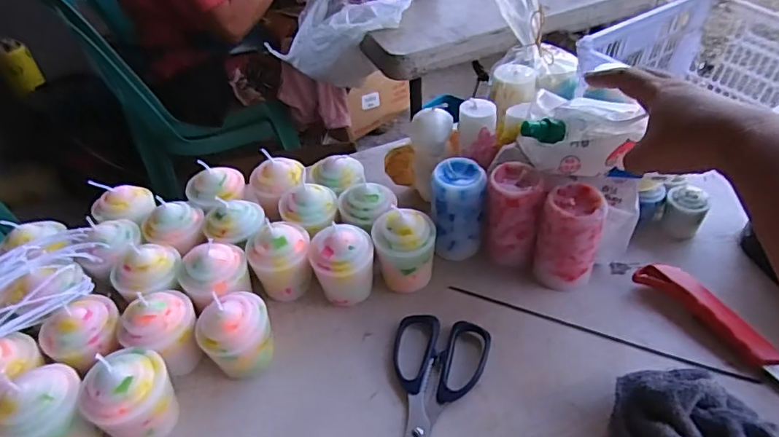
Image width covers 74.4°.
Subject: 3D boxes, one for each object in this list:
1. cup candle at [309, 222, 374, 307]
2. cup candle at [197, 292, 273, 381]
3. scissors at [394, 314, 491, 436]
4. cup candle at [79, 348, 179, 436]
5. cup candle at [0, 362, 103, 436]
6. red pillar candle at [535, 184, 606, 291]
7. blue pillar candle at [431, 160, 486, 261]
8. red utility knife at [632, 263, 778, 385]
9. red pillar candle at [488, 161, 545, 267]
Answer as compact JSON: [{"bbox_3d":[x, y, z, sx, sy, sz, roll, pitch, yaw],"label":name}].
[{"bbox_3d":[-0.042,0.044,0.467,0.054,0.076,0.046,0,44,4],"label":"cup candle"},{"bbox_3d":[-0.122,0.098,0.421,0.055,0.069,0.045,-30,49,-24],"label":"cup candle"},{"bbox_3d":[0.020,0.150,0.397,0.077,0.005,0.182,13,46,17],"label":"scissors"},{"bbox_3d":[-0.190,0.133,0.381,0.048,0.072,0.053,29,53,30],"label":"cup candle"},{"bbox_3d":[-0.248,0.142,0.371,0.049,0.073,0.058,24,50,26],"label":"cup candle"},{"bbox_3d":[0.162,0.020,0.463,0.055,0.090,0.049,16,47,20],"label":"red pillar candle"},{"bbox_3d":[0.067,-0.008,0.501,0.049,0.090,0.047,-2,44,2],"label":"blue pillar candle"},{"bbox_3d":[0.284,0.094,0.424,0.036,0.021,0.168,-27,48,-23],"label":"red utility knife"},{"bbox_3d":[0.116,-0.001,0.488,0.048,0.090,0.050,4,44,8],"label":"red pillar candle"}]

